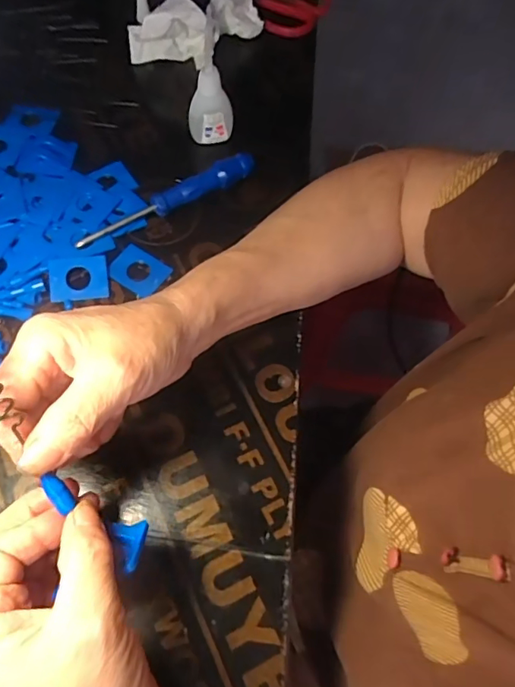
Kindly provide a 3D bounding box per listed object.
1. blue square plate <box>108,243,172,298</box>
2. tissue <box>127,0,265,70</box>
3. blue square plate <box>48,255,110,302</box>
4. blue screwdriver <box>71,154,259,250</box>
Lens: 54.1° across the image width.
[{"bbox_3d":[-0.088,-0.054,0.376,0.040,0.004,0.031,33,68,11],"label":"blue square plate"},{"bbox_3d":[-0.049,-0.287,0.450,0.126,0.055,0.050,-29,70,-15],"label":"tissue"},{"bbox_3d":[-0.130,-0.048,0.364,0.041,0.005,0.031,-8,66,-7],"label":"blue square plate"},{"bbox_3d":[-0.068,-0.109,0.391,0.148,0.020,0.017,-31,71,-16],"label":"blue screwdriver"}]

